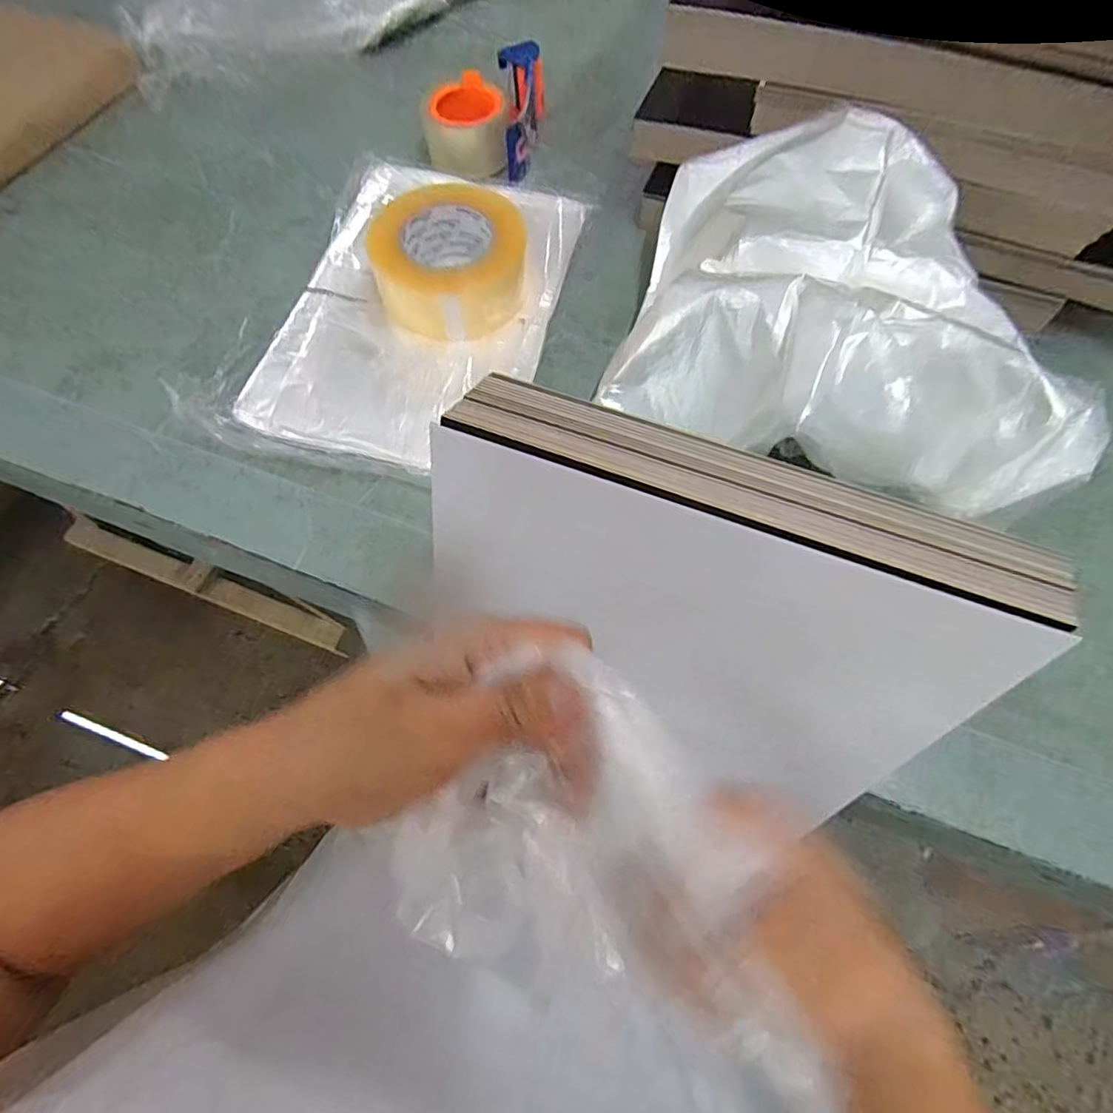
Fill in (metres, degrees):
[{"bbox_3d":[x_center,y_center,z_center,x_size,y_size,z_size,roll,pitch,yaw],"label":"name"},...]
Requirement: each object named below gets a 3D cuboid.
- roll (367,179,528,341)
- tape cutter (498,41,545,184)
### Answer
[{"bbox_3d":[-0.092,-0.261,0.491,0.128,0.068,0.125,0,68,-1],"label":"roll"},{"bbox_3d":[-0.036,-0.459,0.586,0.046,0.050,0.145,0,65,0],"label":"tape cutter"}]

